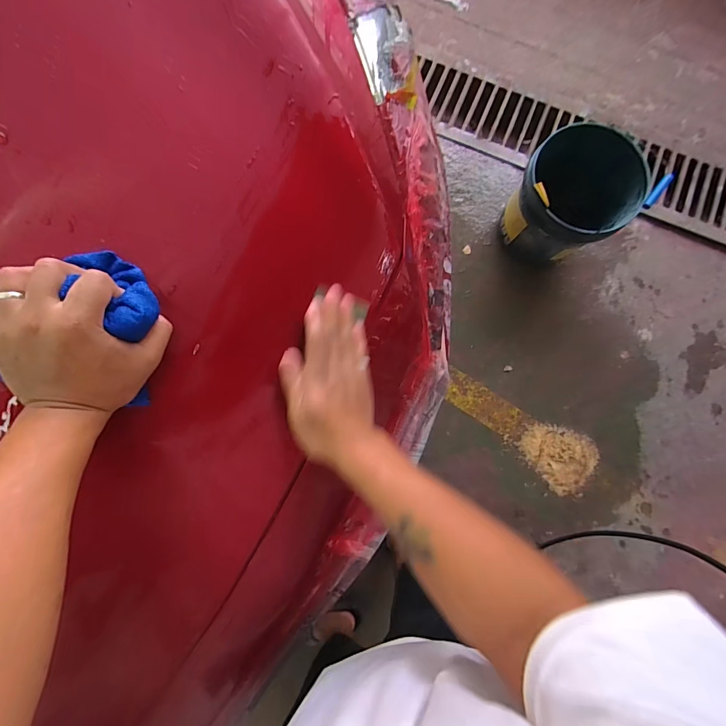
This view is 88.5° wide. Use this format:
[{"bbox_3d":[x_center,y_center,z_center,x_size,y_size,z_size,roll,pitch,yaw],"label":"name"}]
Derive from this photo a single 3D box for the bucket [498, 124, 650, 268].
[{"bbox_3d":[0.621,-0.492,1.145,0.297,0.268,0.321,0,86,0],"label":"bucket"}]

